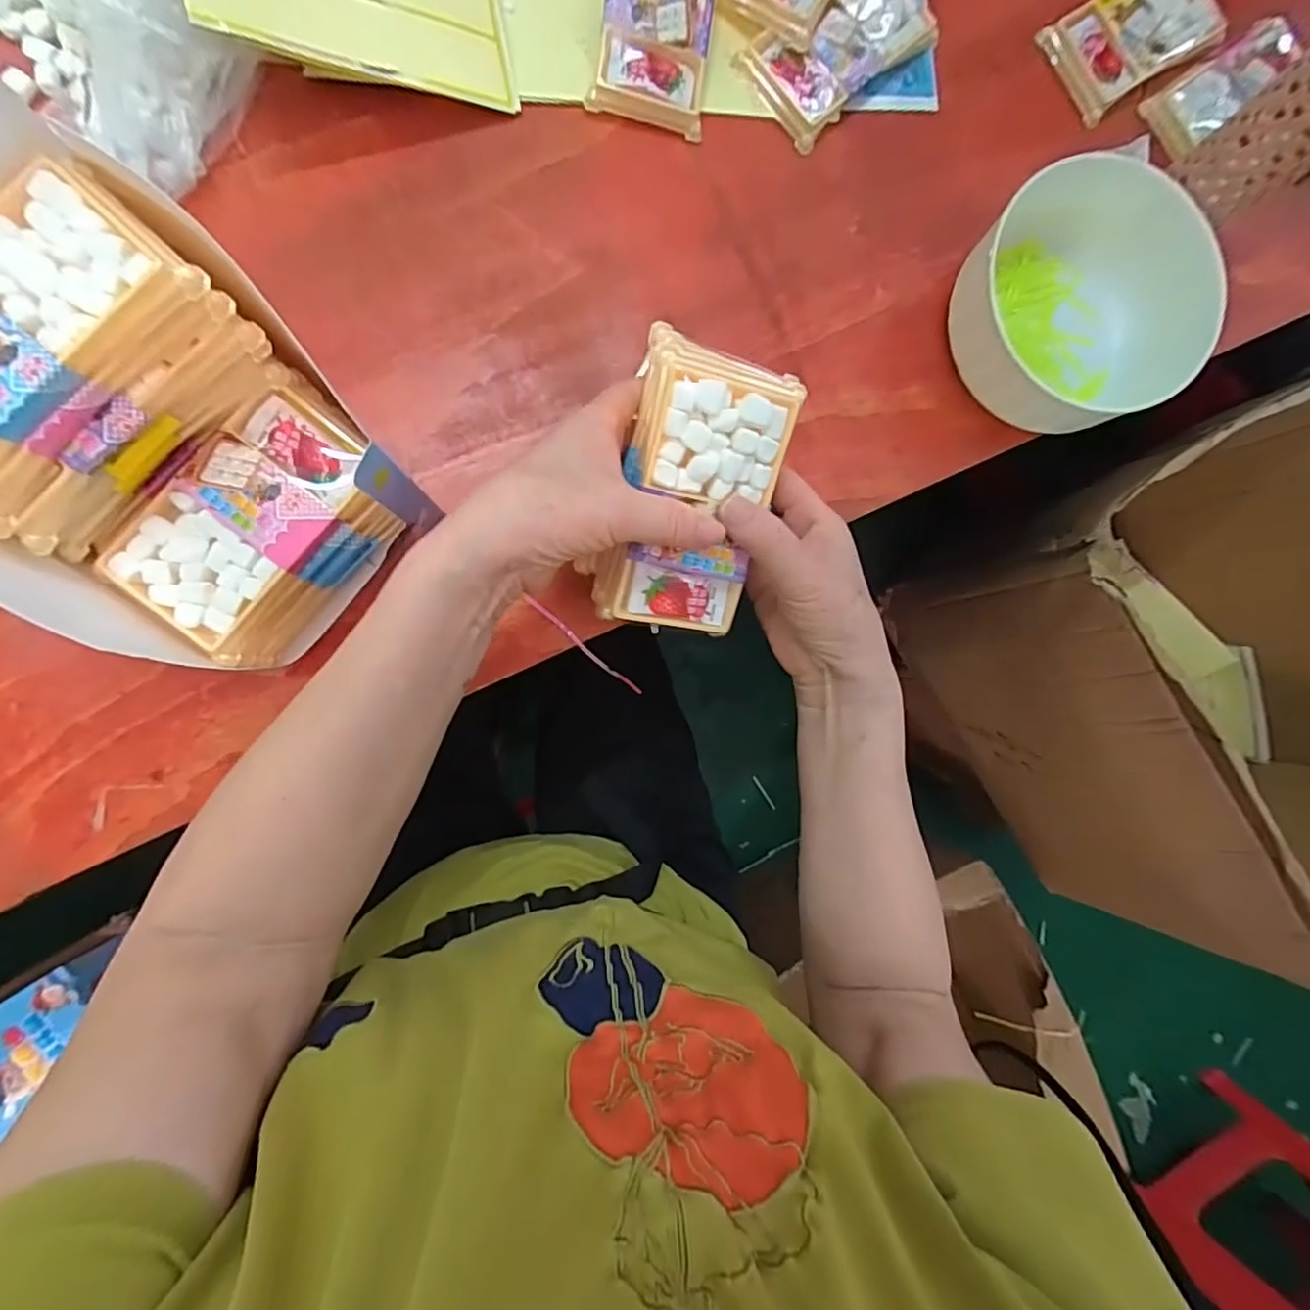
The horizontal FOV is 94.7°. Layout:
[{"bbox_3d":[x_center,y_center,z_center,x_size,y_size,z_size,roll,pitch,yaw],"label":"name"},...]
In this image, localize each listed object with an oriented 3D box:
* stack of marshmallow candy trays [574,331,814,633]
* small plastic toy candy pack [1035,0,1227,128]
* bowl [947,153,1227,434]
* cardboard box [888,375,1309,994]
[{"bbox_3d":[0.019,-0.084,0.319,0.081,0.040,0.140,11,114,-8],"label":"stack of marshmallow candy trays"},{"bbox_3d":[0.362,-0.467,0.455,0.134,0.022,0.074,-34,94,-7],"label":"small plastic toy candy pack"},{"bbox_3d":[0.281,-0.240,0.411,0.137,0.074,0.165,-19,92,-8],"label":"bowl"},{"bbox_3d":[0.638,0.013,0.679,0.487,0.338,0.547,-33,93,-8],"label":"cardboard box"}]

